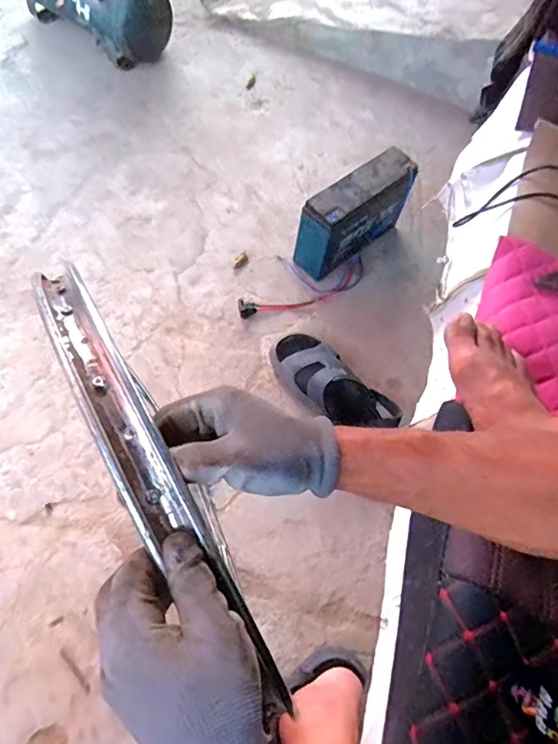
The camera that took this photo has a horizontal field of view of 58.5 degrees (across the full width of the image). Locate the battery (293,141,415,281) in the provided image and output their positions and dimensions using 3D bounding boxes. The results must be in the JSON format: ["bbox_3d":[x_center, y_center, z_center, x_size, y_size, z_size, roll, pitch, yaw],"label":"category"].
[{"bbox_3d":[0.153,-0.314,1.013,0.250,0.171,0.086,-36,73,-23],"label":"battery"}]

